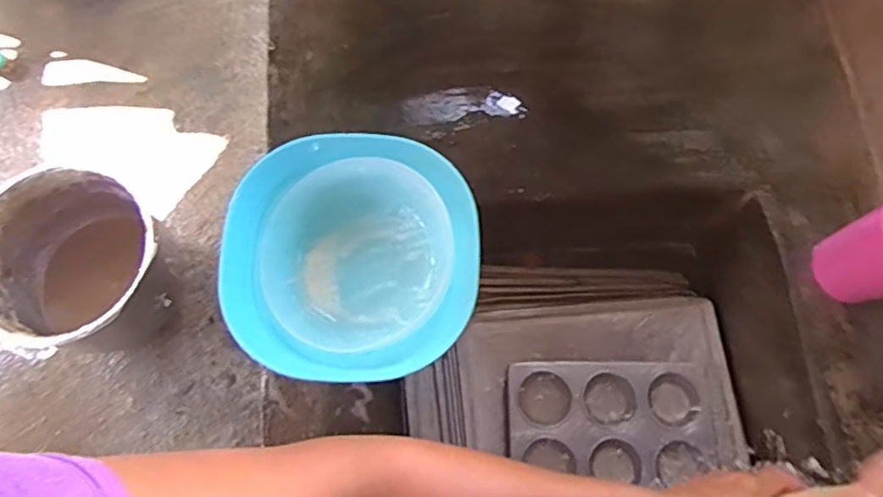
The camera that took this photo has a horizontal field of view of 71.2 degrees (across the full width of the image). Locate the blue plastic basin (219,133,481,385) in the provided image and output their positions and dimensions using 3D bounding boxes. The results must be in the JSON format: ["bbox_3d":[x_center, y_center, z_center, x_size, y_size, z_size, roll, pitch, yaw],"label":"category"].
[{"bbox_3d":[-0.085,0.013,0.597,0.229,0.074,0.226,1,72,-2],"label":"blue plastic basin"}]

